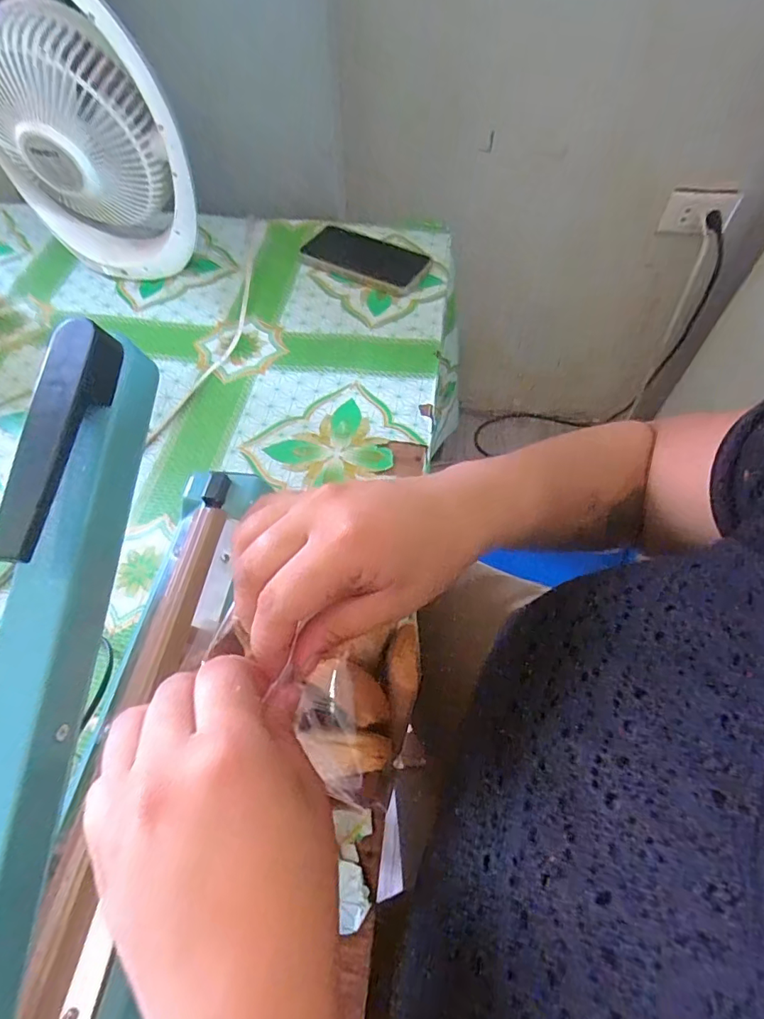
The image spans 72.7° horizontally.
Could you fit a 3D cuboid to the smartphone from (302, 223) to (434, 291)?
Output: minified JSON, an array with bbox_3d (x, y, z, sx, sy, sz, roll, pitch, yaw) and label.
[{"bbox_3d":[-0.028,-0.324,0.670,0.175,0.015,0.083,23,61,16],"label":"smartphone"}]

